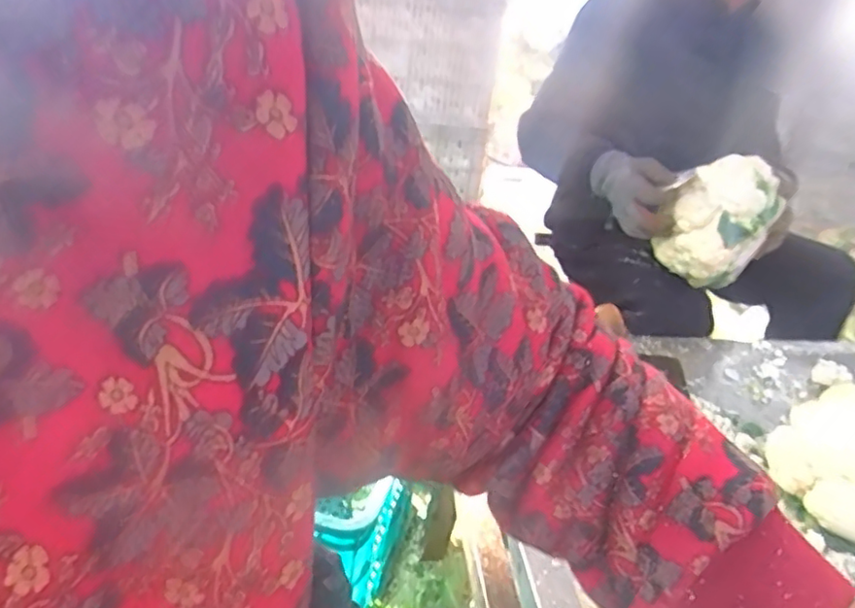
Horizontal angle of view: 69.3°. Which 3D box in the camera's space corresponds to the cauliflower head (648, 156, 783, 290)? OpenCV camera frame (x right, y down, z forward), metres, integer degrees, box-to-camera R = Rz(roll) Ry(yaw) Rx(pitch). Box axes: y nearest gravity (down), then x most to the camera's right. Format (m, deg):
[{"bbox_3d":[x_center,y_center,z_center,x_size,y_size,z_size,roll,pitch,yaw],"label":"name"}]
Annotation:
[{"bbox_3d":[0.427,-0.115,0.918,0.136,0.196,0.103,23,32,28],"label":"cauliflower head"}]

